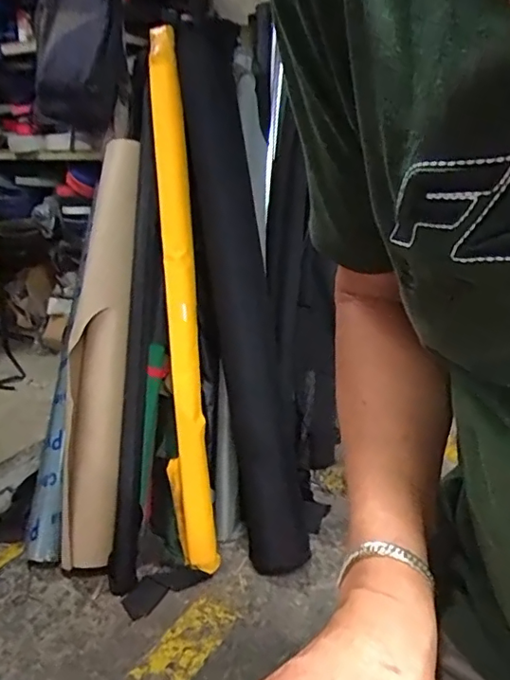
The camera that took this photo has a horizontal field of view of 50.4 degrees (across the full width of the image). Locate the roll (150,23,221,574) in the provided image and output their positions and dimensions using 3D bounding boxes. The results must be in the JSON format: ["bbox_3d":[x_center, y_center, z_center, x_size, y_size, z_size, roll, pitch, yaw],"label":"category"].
[{"bbox_3d":[-0.224,-0.165,1.615,0.110,1.618,0.080,-3,-5,-12],"label":"roll"}]

